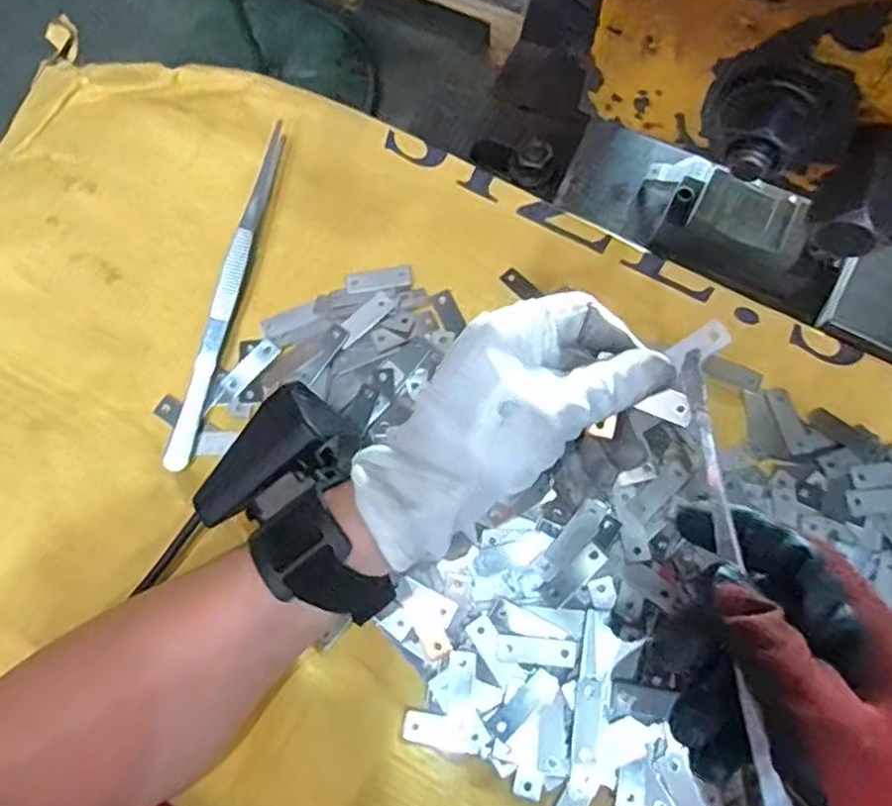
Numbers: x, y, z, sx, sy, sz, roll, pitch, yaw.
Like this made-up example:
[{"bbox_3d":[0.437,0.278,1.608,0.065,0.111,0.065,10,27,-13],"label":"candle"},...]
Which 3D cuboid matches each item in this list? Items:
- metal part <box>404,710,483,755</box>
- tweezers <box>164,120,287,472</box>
[{"bbox_3d":[-0.001,0.146,0.306,0.034,0.004,0.014,11,73,5],"label":"metal part"},{"bbox_3d":[-0.116,-0.060,0.360,0.013,0.016,0.189,12,73,5],"label":"tweezers"}]

